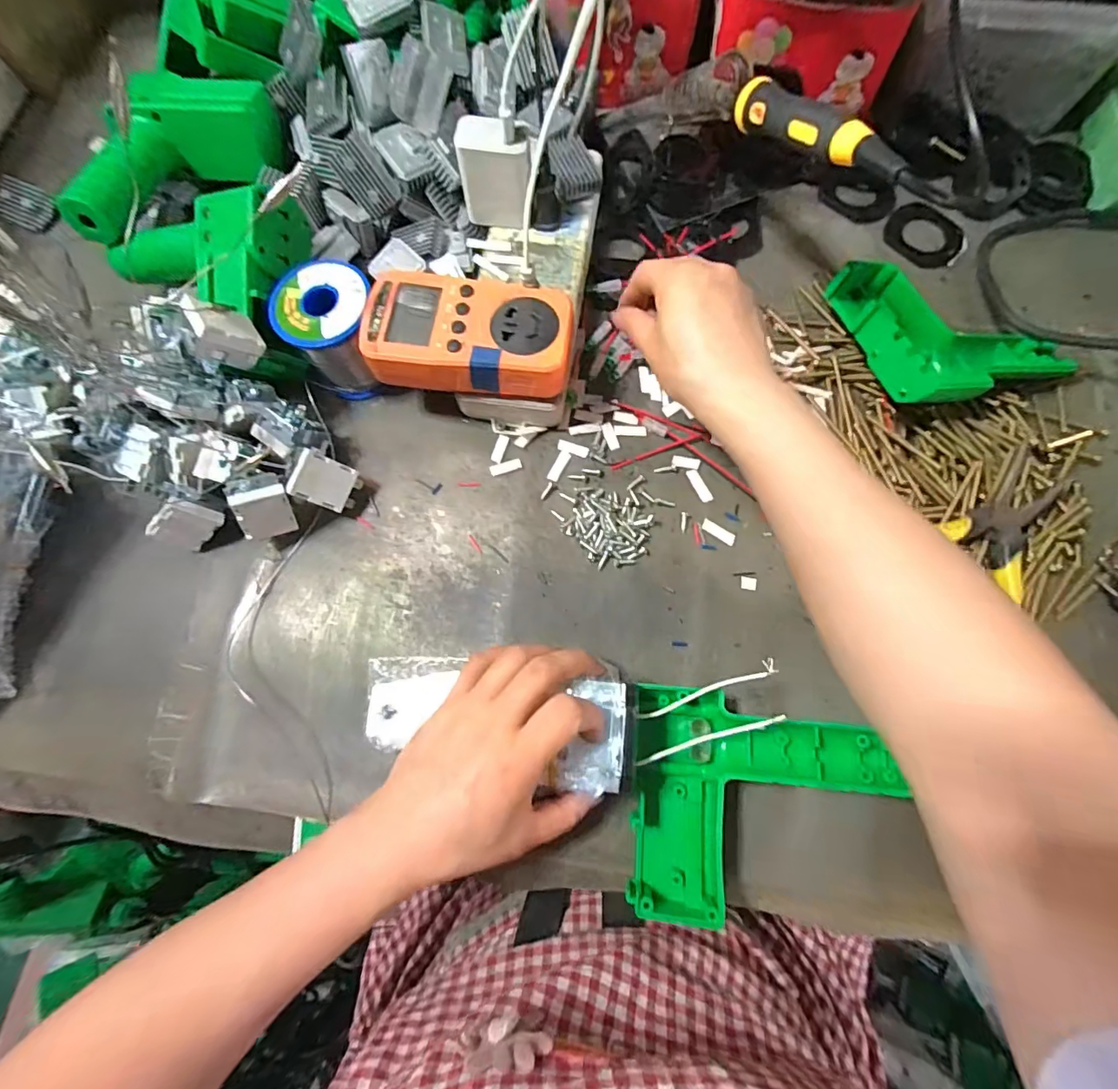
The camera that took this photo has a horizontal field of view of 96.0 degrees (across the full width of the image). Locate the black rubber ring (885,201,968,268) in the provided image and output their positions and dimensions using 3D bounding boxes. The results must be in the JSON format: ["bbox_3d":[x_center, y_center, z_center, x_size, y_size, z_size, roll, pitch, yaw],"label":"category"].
[{"bbox_3d":[0.290,-0.244,0.401,0.061,0.008,0.061,0,76,1],"label":"black rubber ring"}]

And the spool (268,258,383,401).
[{"bbox_3d":[-0.154,-0.149,0.351,0.062,0.063,0.069,-25,77,-5],"label":"spool"}]

